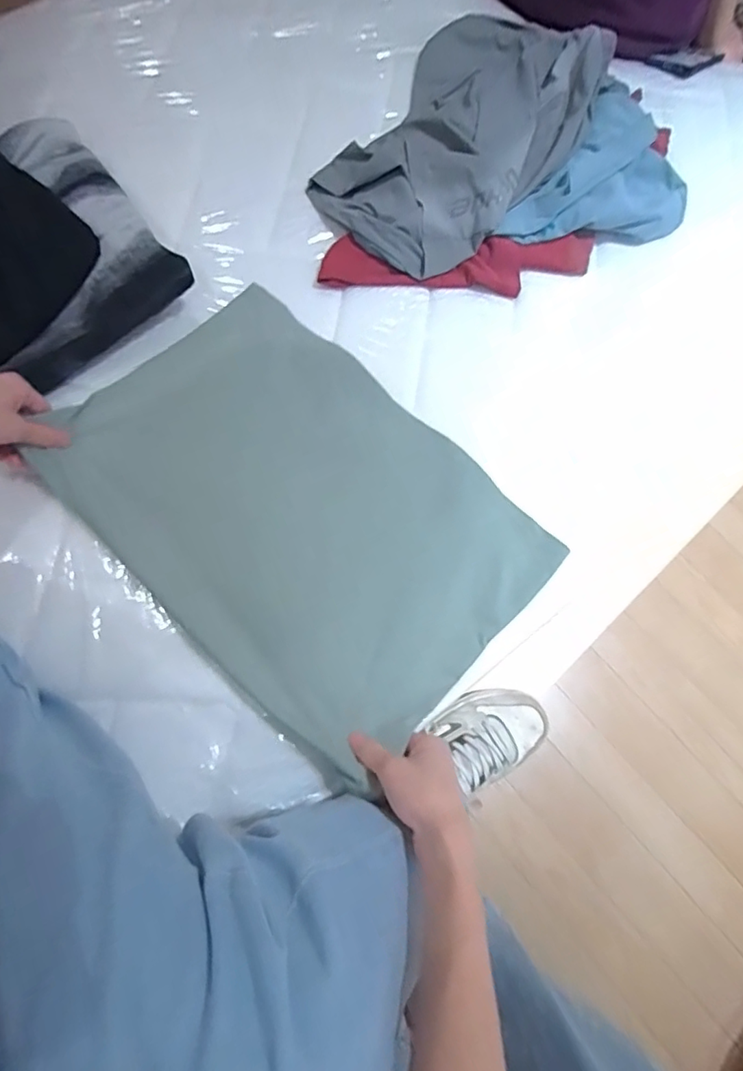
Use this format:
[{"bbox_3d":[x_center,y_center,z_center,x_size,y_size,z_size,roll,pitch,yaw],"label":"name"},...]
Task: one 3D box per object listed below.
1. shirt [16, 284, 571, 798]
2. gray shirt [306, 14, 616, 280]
[{"bbox_3d":[-0.075,-0.027,0.531,0.448,0.027,0.310,41,76,10],"label":"shirt"},{"bbox_3d":[0.130,-0.536,0.689,0.259,0.053,0.470,31,74,7],"label":"gray shirt"}]

